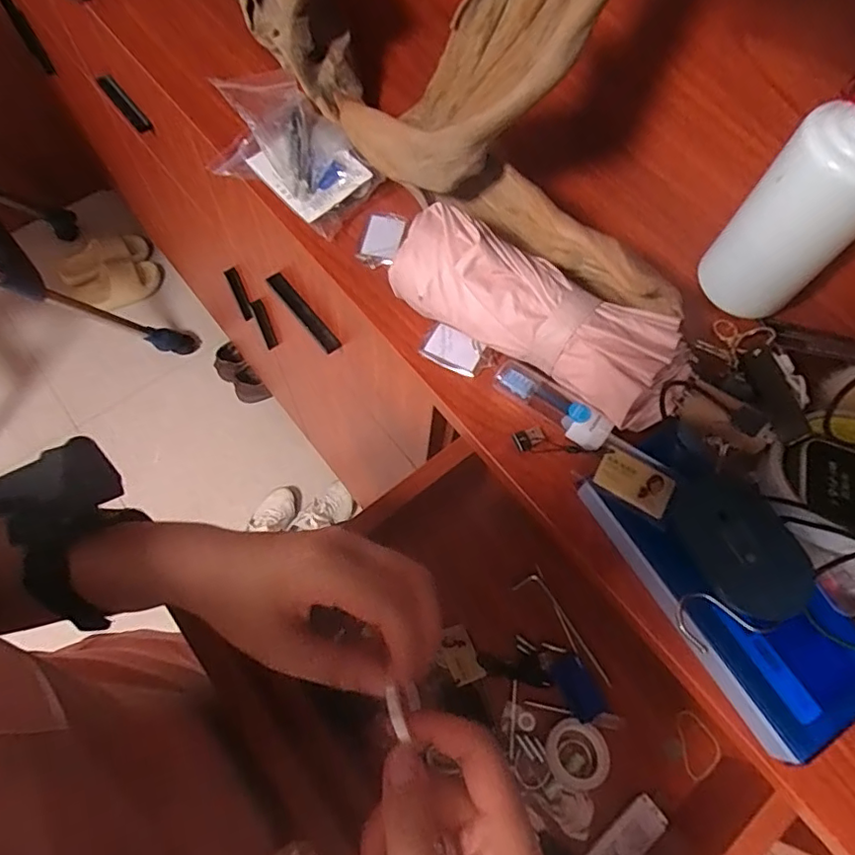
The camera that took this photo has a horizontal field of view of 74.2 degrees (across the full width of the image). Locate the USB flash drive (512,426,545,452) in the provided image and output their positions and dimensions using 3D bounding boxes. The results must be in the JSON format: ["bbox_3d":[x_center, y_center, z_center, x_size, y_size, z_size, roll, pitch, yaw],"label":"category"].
[{"bbox_3d":[0.076,0.008,0.417,0.024,0.007,0.016,-23,69,-11],"label":"USB flash drive"}]

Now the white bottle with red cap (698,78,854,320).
[{"bbox_3d":[0.275,-0.158,0.401,0.077,0.167,0.072,-36,72,-16],"label":"white bottle with red cap"}]

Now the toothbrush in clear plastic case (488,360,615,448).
[{"bbox_3d":[0.092,-0.017,0.418,0.091,0.018,0.027,39,71,14],"label":"toothbrush in clear plastic case"}]

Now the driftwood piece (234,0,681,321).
[{"bbox_3d":[0.002,-0.302,0.424,0.161,0.216,0.512,-28,70,-13],"label":"driftwood piece"}]

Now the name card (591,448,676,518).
[{"bbox_3d":[0.139,0.036,0.378,0.050,0.004,0.031,29,68,6],"label":"name card"}]

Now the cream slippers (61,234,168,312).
[{"bbox_3d":[-0.784,-0.382,1.409,0.221,0.067,0.176,-34,72,-15],"label":"cream slippers"}]

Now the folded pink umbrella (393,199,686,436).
[{"bbox_3d":[0.076,-0.081,0.408,0.213,0.064,0.069,33,70,12],"label":"folded pink umbrella"}]

